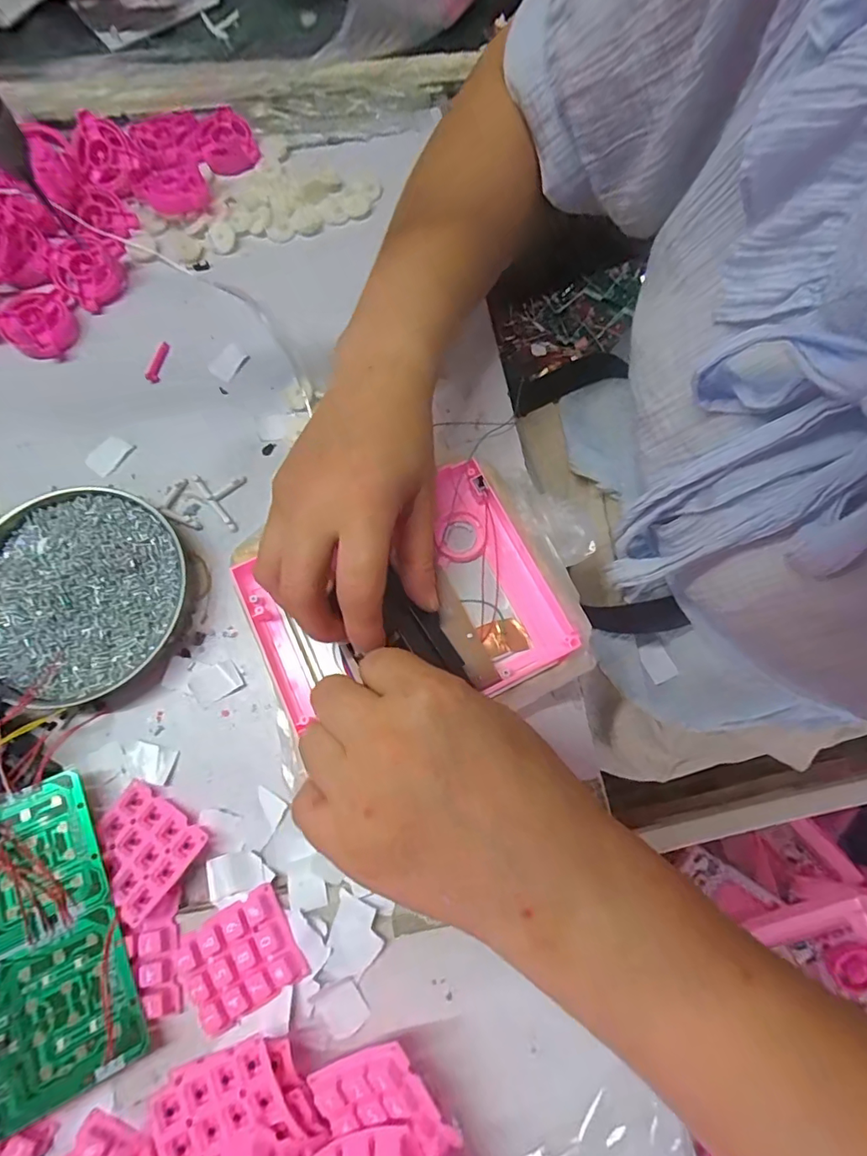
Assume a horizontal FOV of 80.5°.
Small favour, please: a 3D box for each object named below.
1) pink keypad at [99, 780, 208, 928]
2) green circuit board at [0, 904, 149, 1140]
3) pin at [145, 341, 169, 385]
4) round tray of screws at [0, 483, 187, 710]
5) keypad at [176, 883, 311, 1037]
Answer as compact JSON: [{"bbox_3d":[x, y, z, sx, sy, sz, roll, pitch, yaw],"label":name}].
[{"bbox_3d":[-0.164,0.151,0.284,0.059,0.005,0.050,27,61,15],"label":"pink keypad"},{"bbox_3d":[-0.184,0.214,0.250,0.067,0.004,0.070,-21,74,-19],"label":"green circuit board"},{"bbox_3d":[-0.206,-0.161,0.380,0.009,0.004,0.034,6,73,0],"label":"pin"},{"bbox_3d":[-0.225,0.007,0.323,0.127,0.022,0.131,1,73,-2],"label":"round tray of screws"},{"bbox_3d":[-0.101,0.198,0.267,0.055,0.015,0.047,-30,76,-10],"label":"keypad"}]

